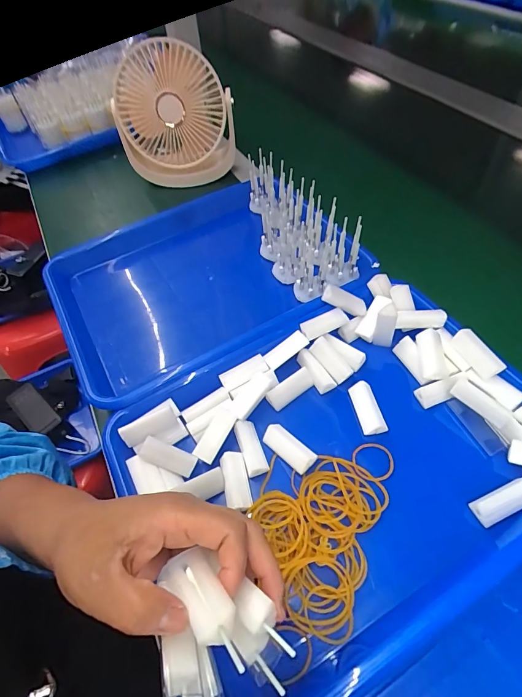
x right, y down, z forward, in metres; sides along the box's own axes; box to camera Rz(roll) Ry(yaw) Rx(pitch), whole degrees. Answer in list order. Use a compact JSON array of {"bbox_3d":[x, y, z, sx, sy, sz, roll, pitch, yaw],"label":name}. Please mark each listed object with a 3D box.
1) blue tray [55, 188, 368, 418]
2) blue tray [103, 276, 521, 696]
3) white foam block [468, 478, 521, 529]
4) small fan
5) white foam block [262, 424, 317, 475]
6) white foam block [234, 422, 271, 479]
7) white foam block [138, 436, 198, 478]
[{"bbox_3d":[-0.069,-0.080,0.430,0.307,0.042,0.232,-28,57,-15],"label":"blue tray"},{"bbox_3d":[0.065,0.087,0.305,0.316,0.057,0.259,-25,56,-13],"label":"blue tray"},{"bbox_3d":[0.179,0.112,0.271,0.046,0.011,0.018,-21,55,-10],"label":"white foam block"},{"bbox_3d":[-0.119,-0.328,0.517,0.156,0.156,0.093,-3,54,2],"label":"small fan"},{"bbox_3d":[0.023,0.083,0.310,0.047,0.011,0.020,38,65,27],"label":"white foam block"},{"bbox_3d":[-0.009,0.083,0.312,0.018,0.013,0.045,-18,55,-8],"label":"white foam block"},{"bbox_3d":[-0.075,0.088,0.301,0.045,0.007,0.016,26,57,-7],"label":"white foam block"}]

